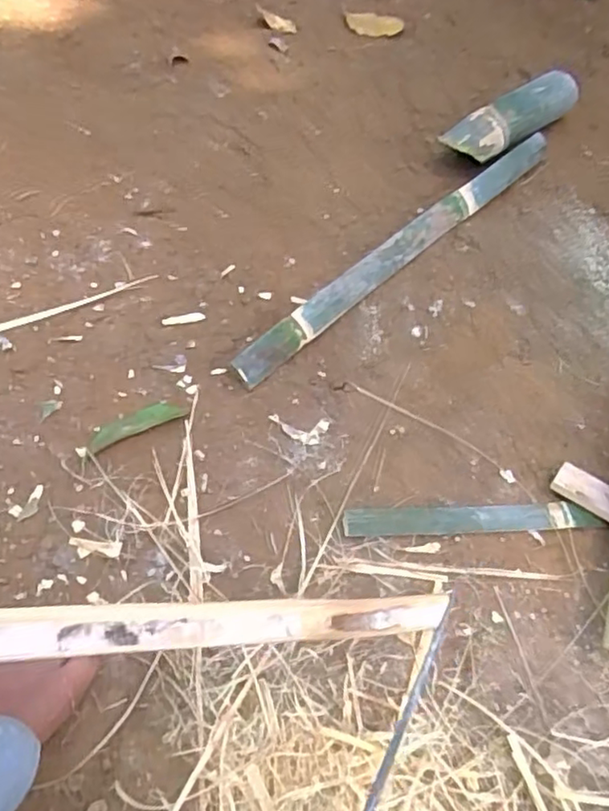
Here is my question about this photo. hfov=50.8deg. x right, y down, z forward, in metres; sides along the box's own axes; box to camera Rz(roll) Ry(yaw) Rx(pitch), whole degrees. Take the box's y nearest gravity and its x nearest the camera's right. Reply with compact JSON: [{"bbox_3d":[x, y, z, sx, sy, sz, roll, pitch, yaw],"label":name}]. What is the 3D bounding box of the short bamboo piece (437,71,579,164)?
[{"bbox_3d":[0.336,-0.466,1.047,0.274,0.069,0.086,-36,60,-23],"label":"short bamboo piece"}]

